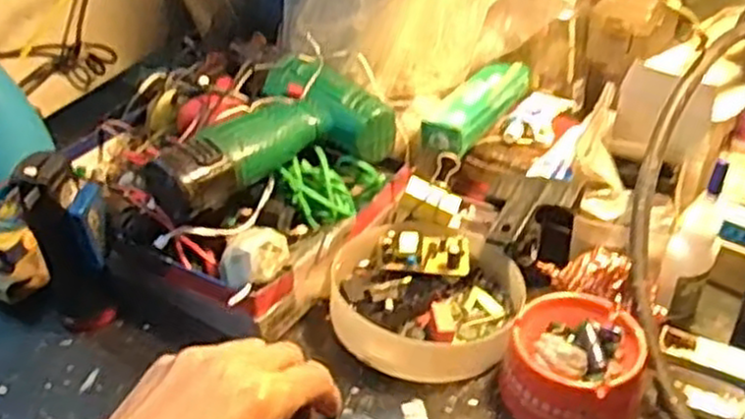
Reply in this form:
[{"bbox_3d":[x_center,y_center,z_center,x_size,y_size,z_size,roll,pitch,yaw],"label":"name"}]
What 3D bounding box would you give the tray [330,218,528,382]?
[{"bbox_3d":[0.037,0.056,0.522,0.131,0.038,0.132,-1,37,1],"label":"tray"}]

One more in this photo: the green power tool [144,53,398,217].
[{"bbox_3d":[-0.087,-0.050,0.553,0.182,0.061,0.117,-21,41,-23],"label":"green power tool"}]

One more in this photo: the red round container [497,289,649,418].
[{"bbox_3d":[0.124,0.099,0.460,0.080,0.043,0.085,-1,37,1],"label":"red round container"}]

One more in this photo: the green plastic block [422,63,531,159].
[{"bbox_3d":[0.089,-0.089,0.620,0.037,0.029,0.148,20,42,27],"label":"green plastic block"}]

